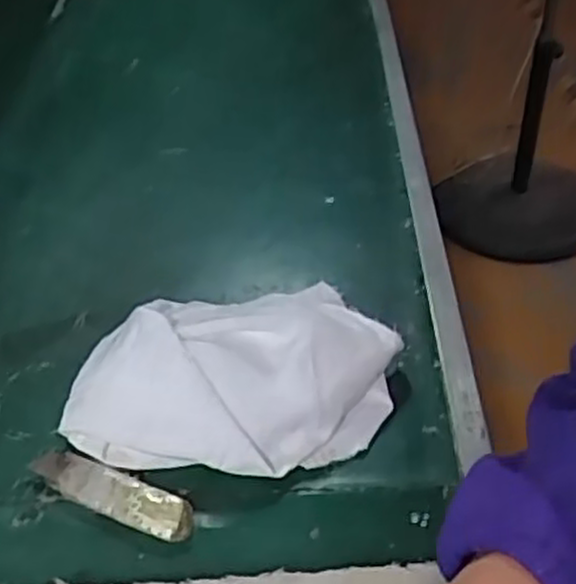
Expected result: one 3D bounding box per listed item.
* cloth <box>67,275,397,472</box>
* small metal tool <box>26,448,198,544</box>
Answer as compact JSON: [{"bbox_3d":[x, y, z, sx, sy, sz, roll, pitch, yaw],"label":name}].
[{"bbox_3d":[-0.034,0.051,0.511,0.207,0.053,0.132,-3,41,2],"label":"cloth"},{"bbox_3d":[-0.107,0.120,0.472,0.110,0.014,0.026,15,45,21],"label":"small metal tool"}]

